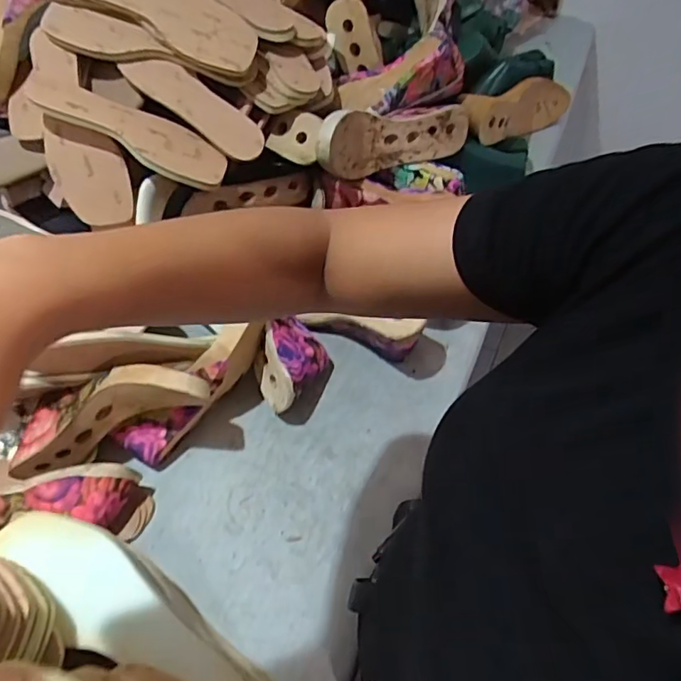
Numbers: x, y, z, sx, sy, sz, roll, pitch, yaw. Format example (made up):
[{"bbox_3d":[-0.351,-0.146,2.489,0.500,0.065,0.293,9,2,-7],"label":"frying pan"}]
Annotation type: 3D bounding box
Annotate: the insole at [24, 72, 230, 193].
[{"bbox_3d":[-0.243,-0.245,0.635,0.237,0.020,0.073,25,61,-3],"label":"insole"}]

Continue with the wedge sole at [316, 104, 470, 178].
[{"bbox_3d":[0.066,-0.259,0.713,0.241,0.078,0.055,-18,57,-28],"label":"wedge sole"}]

